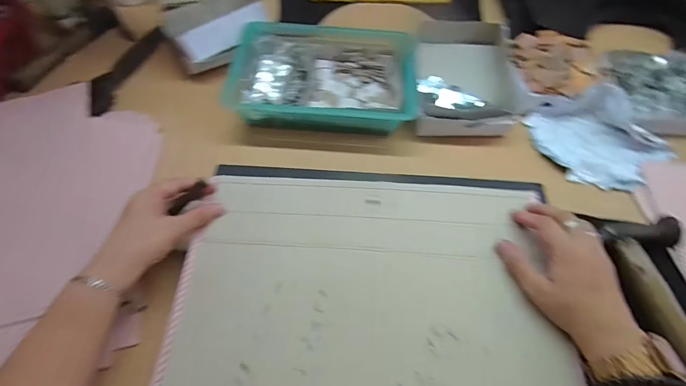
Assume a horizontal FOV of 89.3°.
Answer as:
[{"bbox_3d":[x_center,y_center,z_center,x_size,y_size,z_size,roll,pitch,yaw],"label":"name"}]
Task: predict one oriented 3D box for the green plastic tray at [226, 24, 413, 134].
[{"bbox_3d":[-0.022,-0.170,0.494,0.250,0.050,0.176,7,60,3],"label":"green plastic tray"}]

